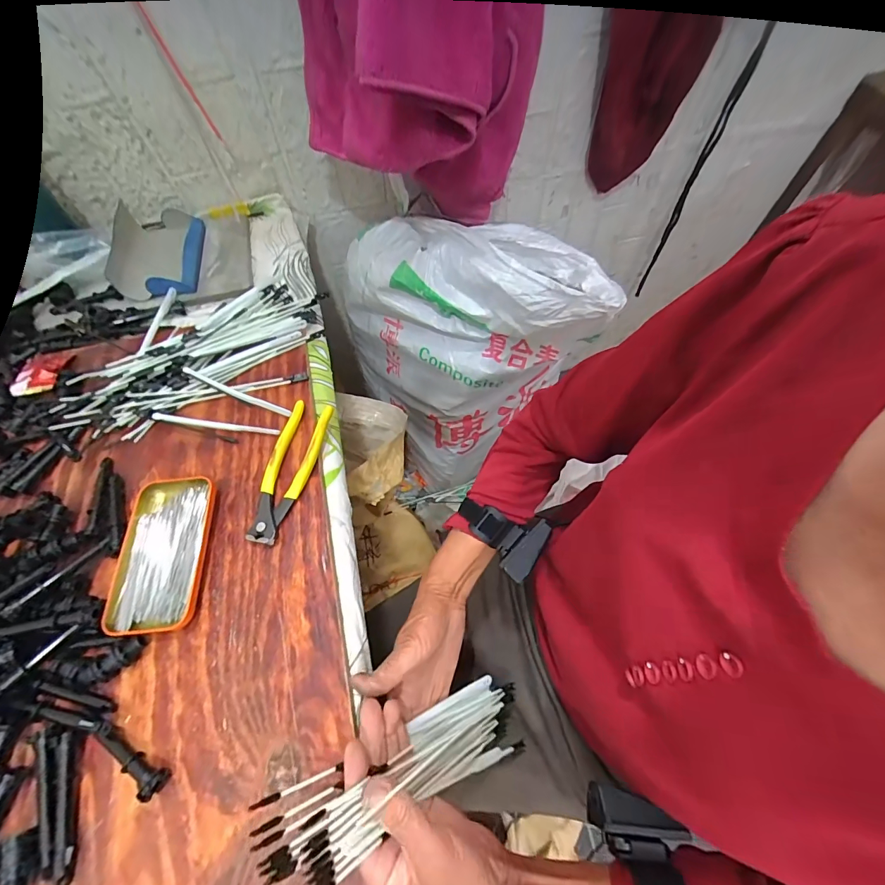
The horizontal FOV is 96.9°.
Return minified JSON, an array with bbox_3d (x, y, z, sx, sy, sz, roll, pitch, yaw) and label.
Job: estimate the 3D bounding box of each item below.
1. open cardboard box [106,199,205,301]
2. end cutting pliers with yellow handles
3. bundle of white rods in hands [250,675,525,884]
[{"bbox_3d":[-0.433,-0.292,0.597,0.117,0.037,0.177,-11,62,-6],"label":"open cardboard box"},{"bbox_3d":[-0.167,0.027,0.430,0.045,0.017,0.165,10,62,5],"label":"end cutting pliers with yellow handles"},{"bbox_3d":[-0.010,0.282,0.344,0.046,0.288,0.073,-35,61,23],"label":"bundle of white rods in hands"}]

